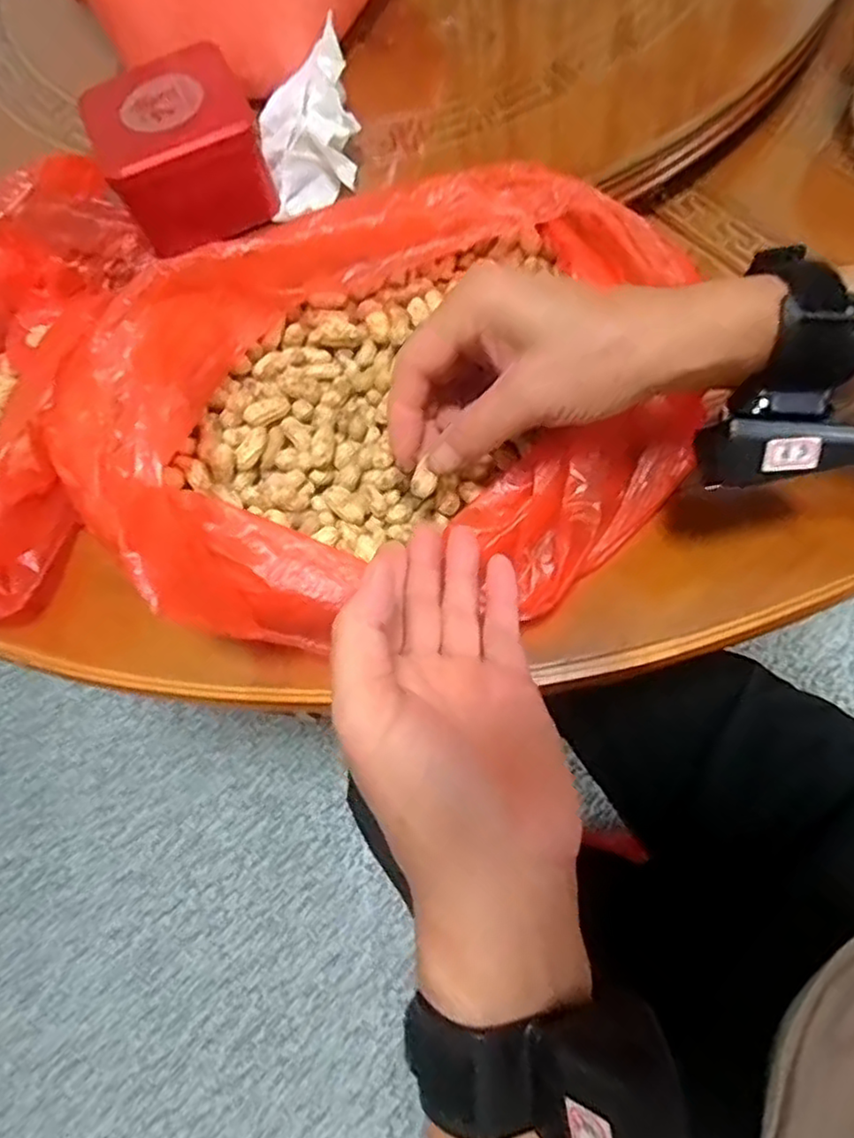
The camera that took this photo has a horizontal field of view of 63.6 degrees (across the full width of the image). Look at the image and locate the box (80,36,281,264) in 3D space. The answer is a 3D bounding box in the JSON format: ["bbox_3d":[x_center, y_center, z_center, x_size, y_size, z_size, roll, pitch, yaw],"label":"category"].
[{"bbox_3d":[-0.154,-0.265,0.433,0.096,0.059,0.096,-28,68,-4],"label":"box"}]

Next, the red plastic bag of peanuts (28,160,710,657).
[{"bbox_3d":[-0.014,-0.092,0.371,0.324,0.096,0.247,-38,68,-14],"label":"red plastic bag of peanuts"}]

